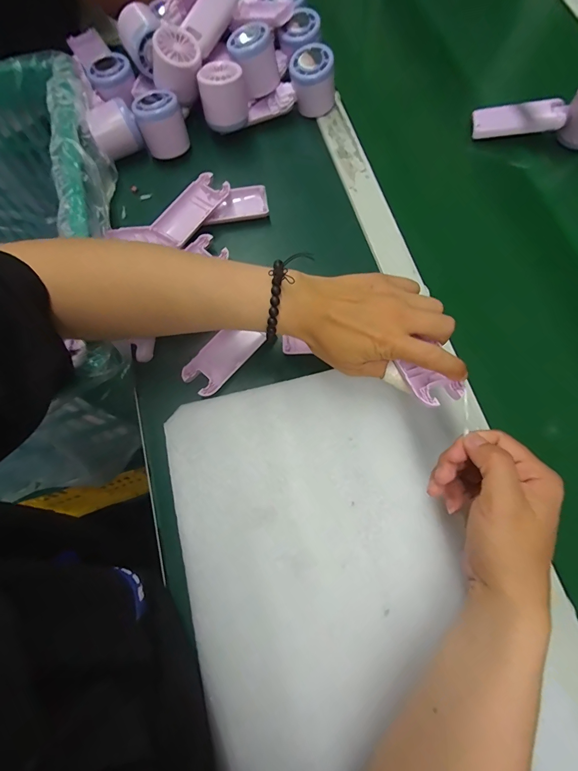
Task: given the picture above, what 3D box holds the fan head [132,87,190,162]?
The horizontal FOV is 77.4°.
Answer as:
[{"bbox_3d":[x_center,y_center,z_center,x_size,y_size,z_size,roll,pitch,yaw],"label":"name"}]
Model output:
[{"bbox_3d":[-0.160,-0.329,0.453,0.055,0.054,0.052,-23,74,-7],"label":"fan head"}]

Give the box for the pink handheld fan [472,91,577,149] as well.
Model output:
[{"bbox_3d":[0.322,-0.343,0.453,0.157,0.057,0.048,3,73,1],"label":"pink handheld fan"}]

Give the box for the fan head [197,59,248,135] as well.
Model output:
[{"bbox_3d":[-0.081,-0.357,0.453,0.056,0.066,0.051,-10,73,-3],"label":"fan head"}]

